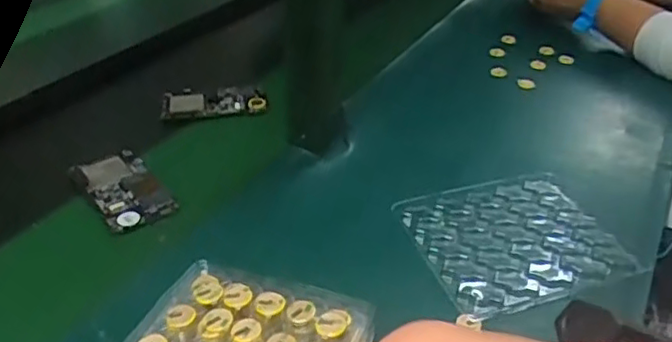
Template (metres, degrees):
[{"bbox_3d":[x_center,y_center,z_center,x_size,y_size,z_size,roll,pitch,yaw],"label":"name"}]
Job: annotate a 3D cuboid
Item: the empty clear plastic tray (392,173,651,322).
[{"bbox_3d":[0.153,0.055,0.536,0.163,0.011,0.139,-10,35,-15],"label":"empty clear plastic tray"}]

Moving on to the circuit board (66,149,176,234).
[{"bbox_3d":[-0.208,0.018,0.601,0.067,0.010,0.121,-21,39,-29],"label":"circuit board"}]

